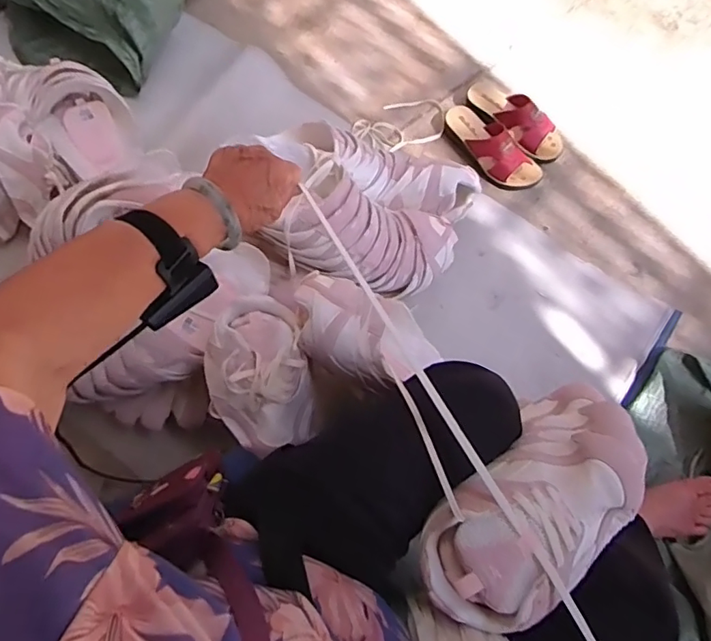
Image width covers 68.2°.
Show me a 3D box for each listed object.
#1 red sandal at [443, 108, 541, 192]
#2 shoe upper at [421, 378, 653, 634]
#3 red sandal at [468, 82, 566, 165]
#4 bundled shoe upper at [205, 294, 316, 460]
[{"bbox_3d":[0.275,-0.359,1.067,0.096,0.078,0.232,-36,75,-12],"label":"red sandal"},{"bbox_3d":[0.183,0.170,0.501,0.266,0.108,0.122,-37,75,-29],"label":"shoe upper"},{"bbox_3d":[0.333,-0.420,1.100,0.097,0.086,0.233,-43,77,-14],"label":"red sandal"},{"bbox_3d":[-0.131,0.064,0.704,0.132,0.092,0.185,-8,73,-1],"label":"bundled shoe upper"}]

